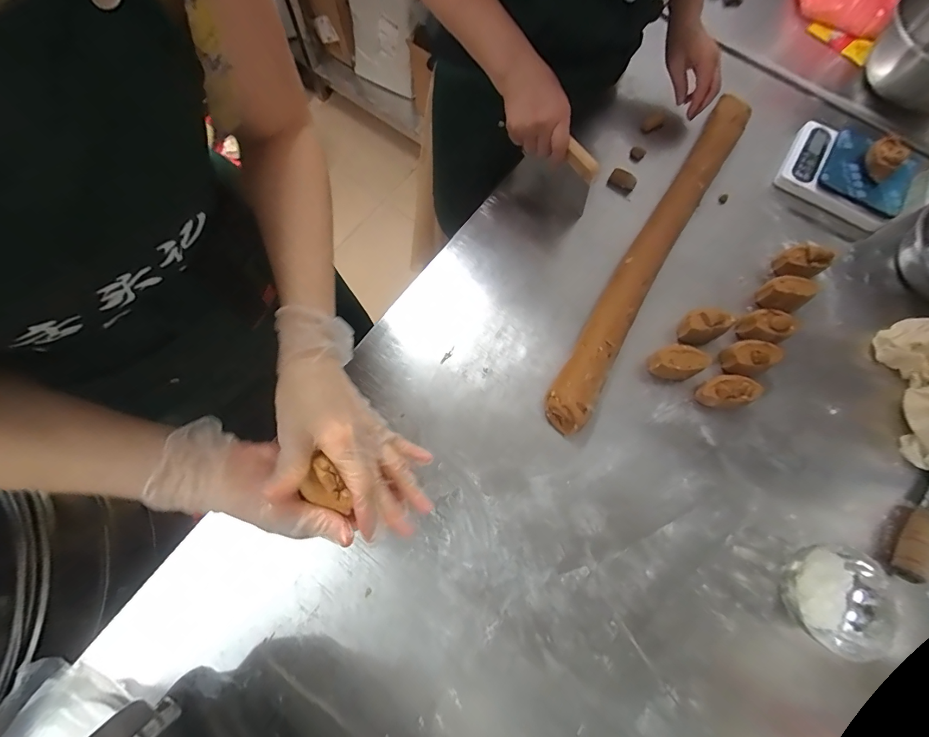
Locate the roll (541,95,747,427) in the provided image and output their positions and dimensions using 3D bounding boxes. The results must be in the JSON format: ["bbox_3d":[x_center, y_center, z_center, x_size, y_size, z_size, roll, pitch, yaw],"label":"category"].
[{"bbox_3d":[0.281,-0.185,0.582,0.056,0.051,0.619,31,75,8],"label":"roll"}]

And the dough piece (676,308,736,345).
[{"bbox_3d":[0.331,-0.057,0.539,0.060,0.044,0.039,2,73,-1],"label":"dough piece"}]

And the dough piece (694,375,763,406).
[{"bbox_3d":[0.348,0.030,0.526,0.072,0.045,0.042,-4,73,-3],"label":"dough piece"}]

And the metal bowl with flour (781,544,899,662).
[{"bbox_3d":[0.416,0.262,0.448,0.101,0.057,0.098,0,73,-1],"label":"metal bowl with flour"}]

